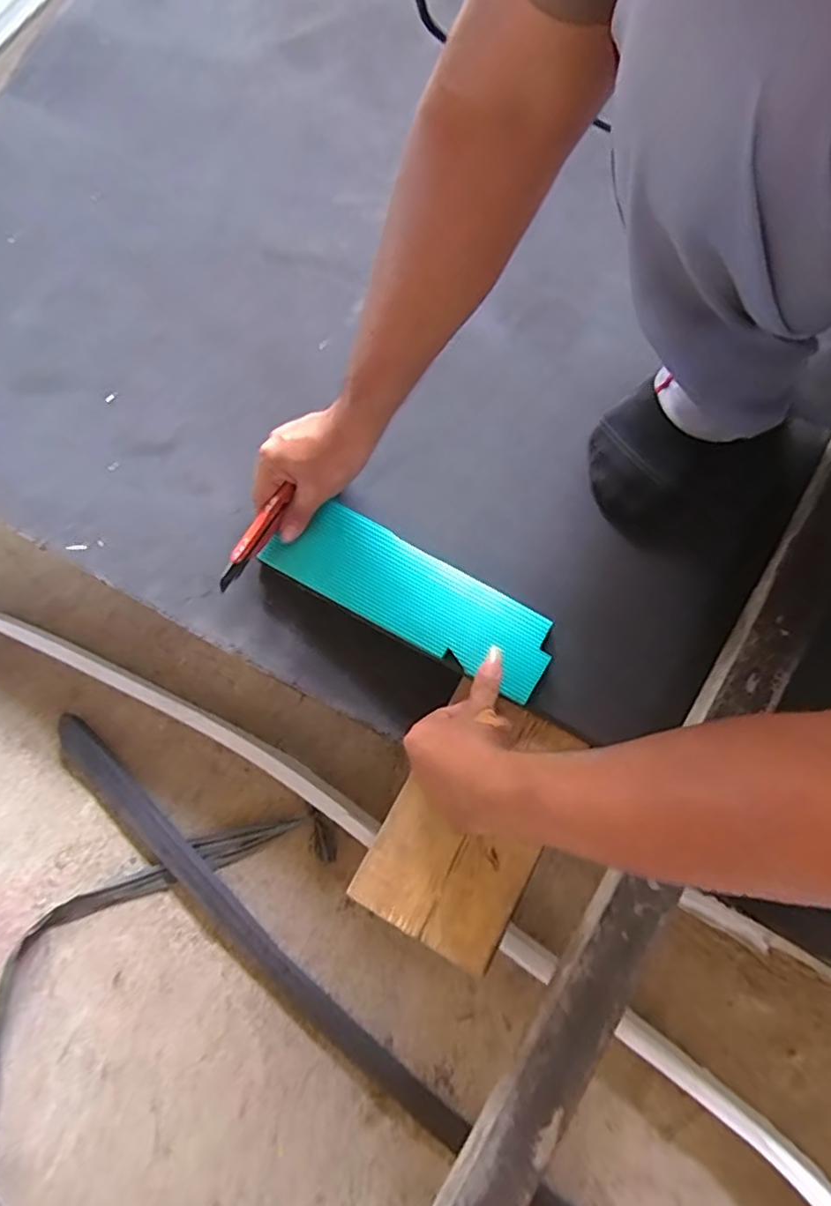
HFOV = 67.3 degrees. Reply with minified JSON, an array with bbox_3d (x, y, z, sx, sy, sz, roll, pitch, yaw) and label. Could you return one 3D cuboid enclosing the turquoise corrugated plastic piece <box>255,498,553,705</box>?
[{"bbox_3d":[-0.006,-0.010,0.570,0.272,0.011,0.081,29,87,9],"label":"turquoise corrugated plastic piece"}]

